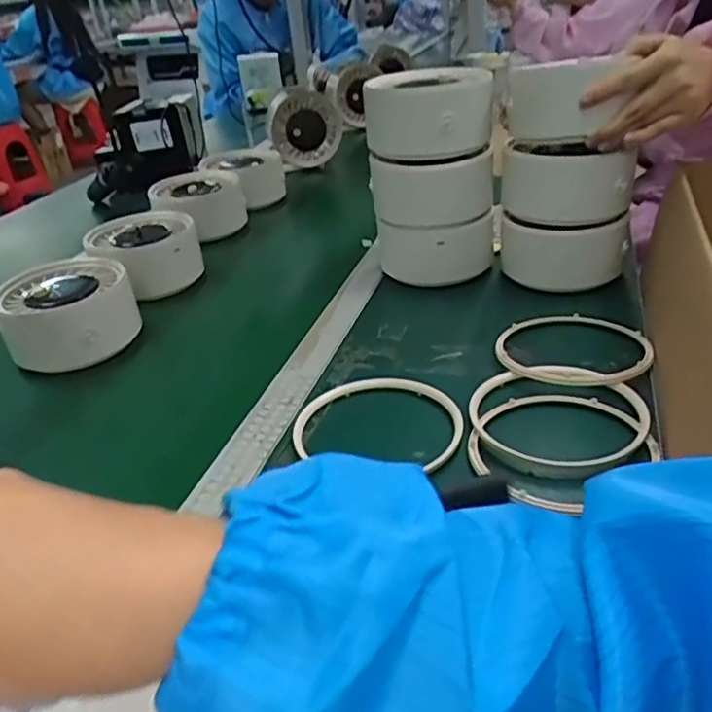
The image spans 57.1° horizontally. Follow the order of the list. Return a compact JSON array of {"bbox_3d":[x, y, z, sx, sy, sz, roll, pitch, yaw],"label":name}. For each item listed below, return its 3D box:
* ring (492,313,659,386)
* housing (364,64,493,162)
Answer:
[{"bbox_3d":[0.201,-0.009,0.604,0.134,0.017,0.130,-4,31,2],"label":"ring"},{"bbox_3d":[0.080,-0.270,0.726,0.137,0.076,0.120,-1,31,6],"label":"housing"}]

